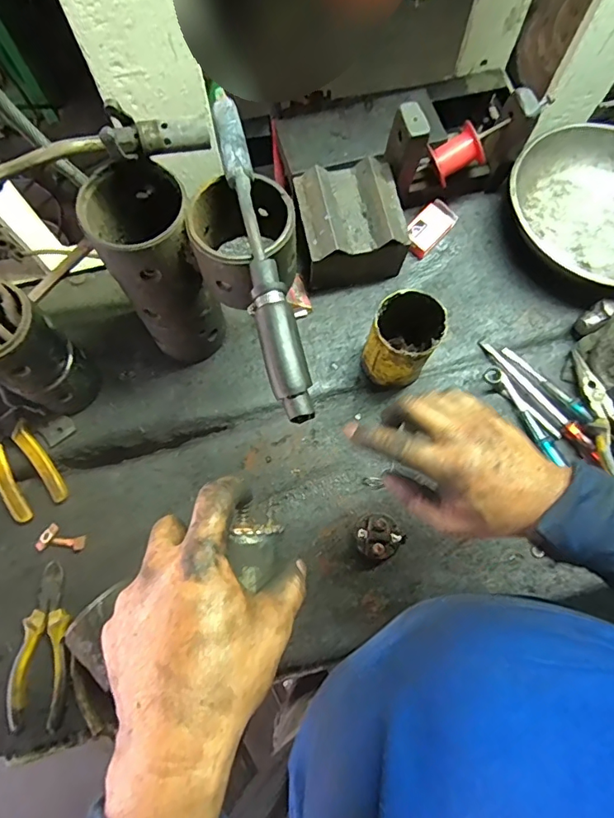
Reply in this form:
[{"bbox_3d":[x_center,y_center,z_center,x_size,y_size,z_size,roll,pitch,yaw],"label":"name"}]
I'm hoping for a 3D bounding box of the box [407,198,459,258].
[{"bbox_3d":[0.161,-0.239,0.639,0.044,0.011,0.075,43,85,-3],"label":"box"}]

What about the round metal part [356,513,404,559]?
[{"bbox_3d":[0.078,0.140,0.532,0.049,0.035,0.045,0,72,0],"label":"round metal part"}]

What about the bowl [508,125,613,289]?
[{"bbox_3d":[0.379,-0.251,0.625,0.234,0.066,0.234,0,72,0],"label":"bowl"}]

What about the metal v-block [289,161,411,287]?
[{"bbox_3d":[0.055,-0.220,0.602,0.121,0.095,0.129,-9,73,-3],"label":"metal v-block"}]

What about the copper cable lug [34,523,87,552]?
[{"bbox_3d":[-0.272,0.146,0.539,0.050,0.008,0.028,13,73,4],"label":"copper cable lug"}]

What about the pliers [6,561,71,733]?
[{"bbox_3d":[-0.276,0.243,0.502,0.048,0.015,0.155,-3,72,-1],"label":"pliers"}]

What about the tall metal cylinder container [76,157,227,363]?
[{"bbox_3d":[-0.144,-0.132,0.506,0.080,0.233,0.086,0,72,0],"label":"tall metal cylinder container"}]

